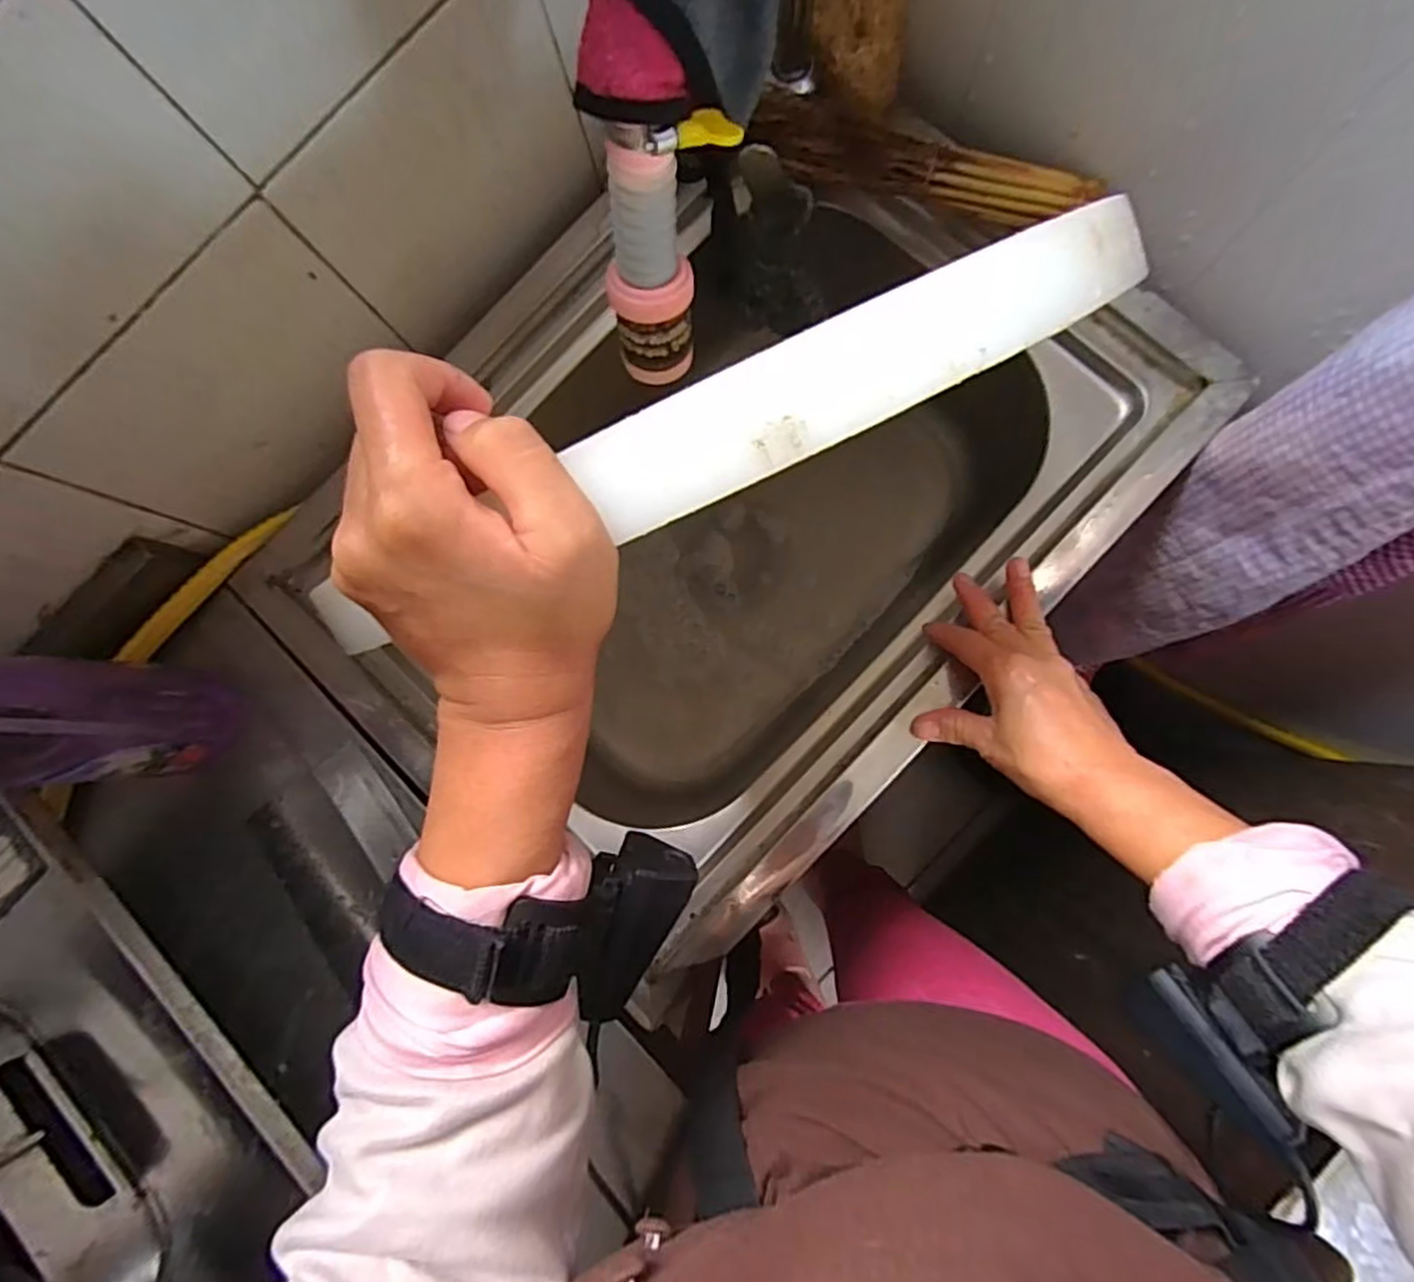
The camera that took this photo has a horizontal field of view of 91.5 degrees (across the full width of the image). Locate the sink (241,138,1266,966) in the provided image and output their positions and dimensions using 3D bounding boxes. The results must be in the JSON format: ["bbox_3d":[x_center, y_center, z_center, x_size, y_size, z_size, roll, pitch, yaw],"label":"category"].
[{"bbox_3d":[0.030,-0.108,0.554,0.417,0.192,0.515,44,89,7],"label":"sink"}]

